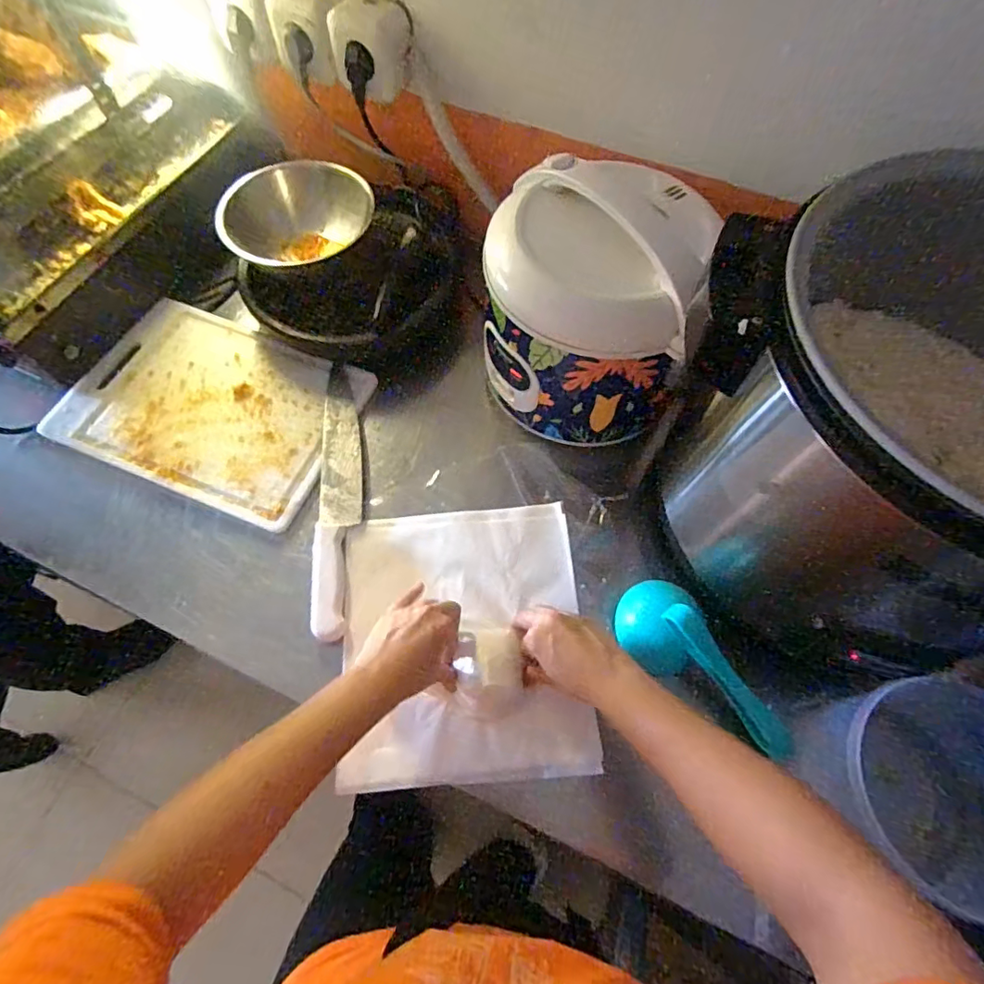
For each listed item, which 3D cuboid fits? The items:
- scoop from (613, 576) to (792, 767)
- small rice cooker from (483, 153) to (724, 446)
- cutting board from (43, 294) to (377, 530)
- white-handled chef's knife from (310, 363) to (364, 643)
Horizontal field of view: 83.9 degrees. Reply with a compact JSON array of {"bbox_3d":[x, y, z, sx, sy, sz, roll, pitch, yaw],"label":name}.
[{"bbox_3d":[0.216,0.171,0.547,0.085,0.049,0.202,-37,71,-18],"label":"scoop"},{"bbox_3d":[0.094,-0.198,0.593,0.198,0.201,0.196,11,64,3],"label":"small rice cooker"},{"bbox_3d":[-0.353,-0.113,0.700,0.338,0.014,0.241,20,65,8],"label":"cutting board"},{"bbox_3d":[-0.180,-0.002,0.647,0.049,0.014,0.344,-3,64,-3],"label":"white-handled chef's knife"}]

